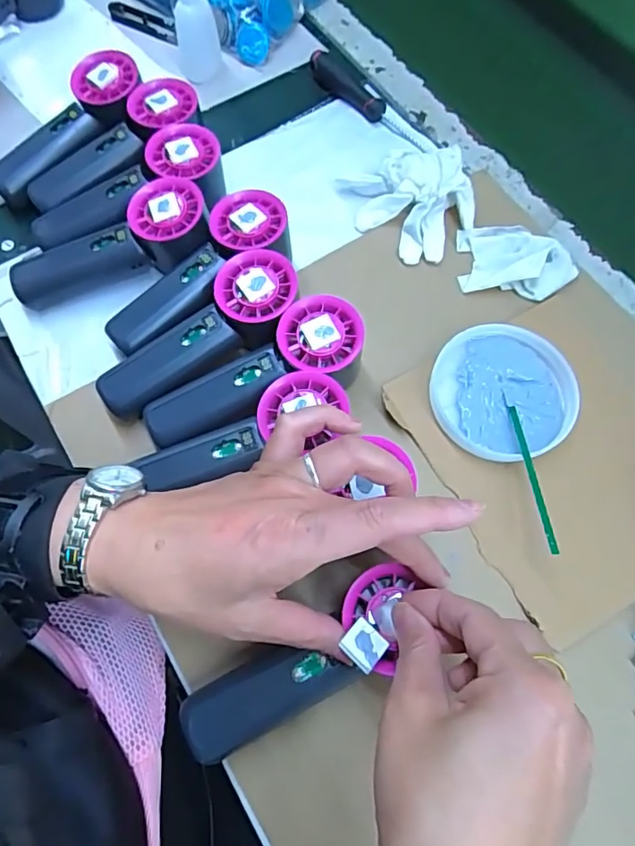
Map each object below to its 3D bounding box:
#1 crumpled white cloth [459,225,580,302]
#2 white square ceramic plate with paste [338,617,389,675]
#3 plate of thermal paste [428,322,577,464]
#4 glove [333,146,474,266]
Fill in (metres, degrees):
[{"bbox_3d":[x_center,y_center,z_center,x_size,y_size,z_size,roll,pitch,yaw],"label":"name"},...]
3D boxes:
[{"bbox_3d":[0.158,-0.133,0.411,0.089,0.029,0.062,7,69,3],"label":"crumpled white cloth"},{"bbox_3d":[0.024,0.115,0.266,0.020,0.004,0.022,41,46,16],"label":"white square ceramic plate with paste"},{"bbox_3d":[0.136,-0.023,0.373,0.109,0.018,0.097,-18,70,-7],"label":"plate of thermal paste"},{"bbox_3d":[0.078,-0.182,0.424,0.094,0.035,0.100,-16,70,-6],"label":"glove"}]

